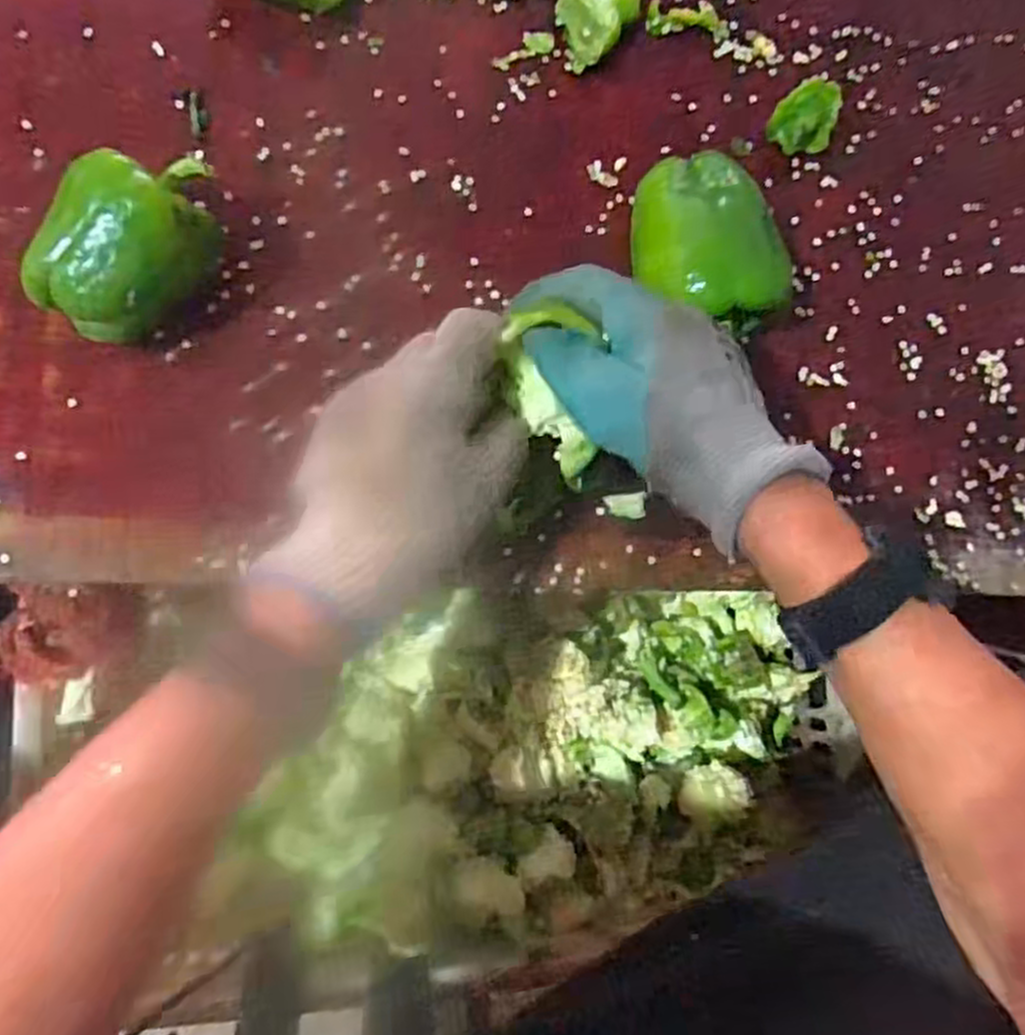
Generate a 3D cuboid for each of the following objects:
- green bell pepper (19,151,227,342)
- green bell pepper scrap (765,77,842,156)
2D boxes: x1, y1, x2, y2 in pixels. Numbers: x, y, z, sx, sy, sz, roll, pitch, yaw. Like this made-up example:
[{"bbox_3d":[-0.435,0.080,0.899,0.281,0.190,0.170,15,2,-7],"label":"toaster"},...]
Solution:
[{"bbox_3d":[-0.178,-0.130,0.372,0.064,0.062,0.100,36,79,0],"label":"green bell pepper"},{"bbox_3d":[0.170,-0.231,0.449,0.035,0.022,0.037,1,83,-6],"label":"green bell pepper scrap"}]

